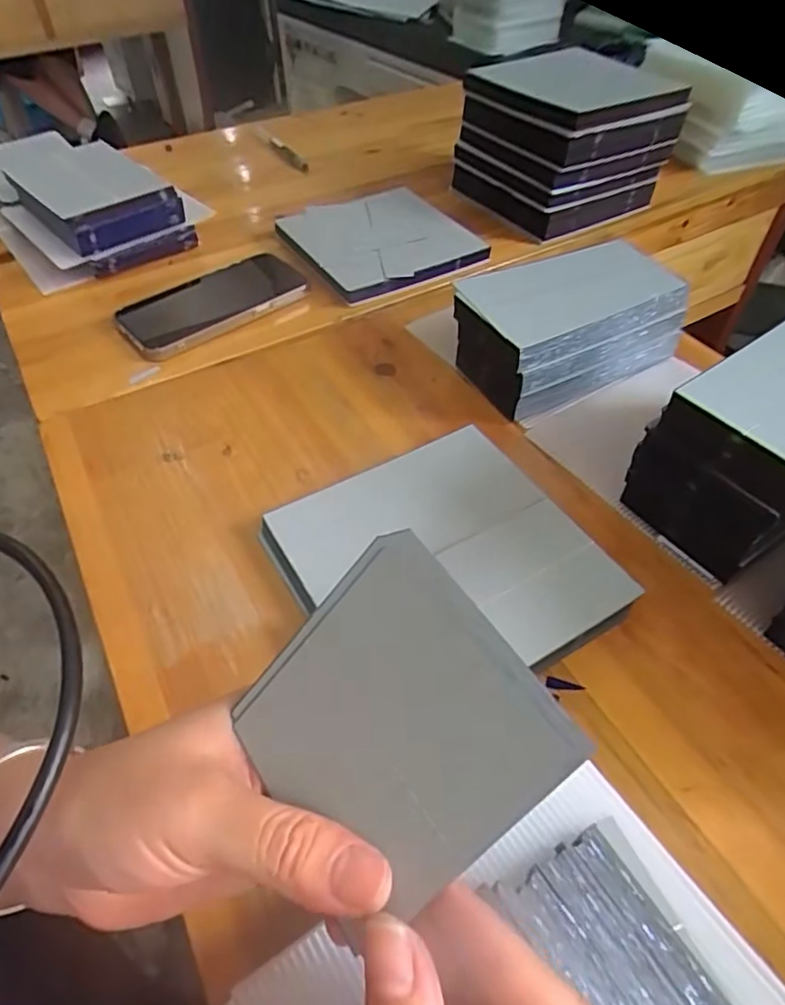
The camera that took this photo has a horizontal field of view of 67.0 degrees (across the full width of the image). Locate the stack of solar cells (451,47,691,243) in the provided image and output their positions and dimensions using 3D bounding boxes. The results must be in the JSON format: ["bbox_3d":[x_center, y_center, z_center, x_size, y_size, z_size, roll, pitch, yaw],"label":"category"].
[{"bbox_3d":[0.169,-0.367,0.616,0.133,0.110,0.169,-26,54,-20],"label":"stack of solar cells"}]

